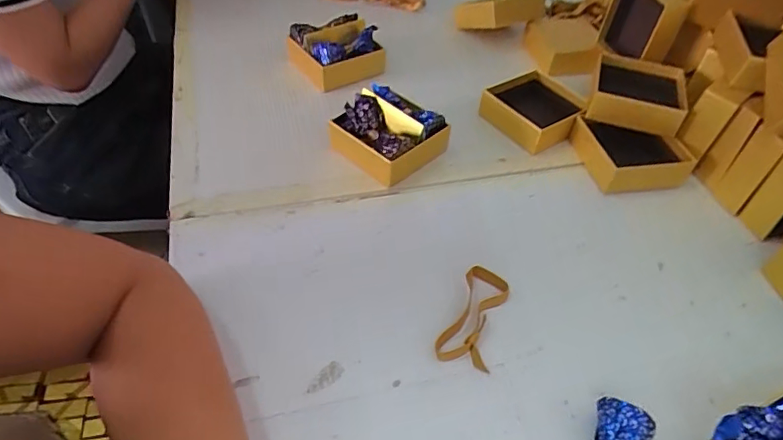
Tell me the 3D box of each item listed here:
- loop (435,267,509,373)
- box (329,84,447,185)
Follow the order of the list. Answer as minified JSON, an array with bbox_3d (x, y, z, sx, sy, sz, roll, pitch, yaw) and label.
[{"bbox_3d":[0.064,0.074,0.390,0.040,0.012,0.082,16,49,11],"label":"loop"},{"bbox_3d":[-0.003,-0.089,0.506,0.091,0.054,0.080,35,55,26],"label":"box"}]

